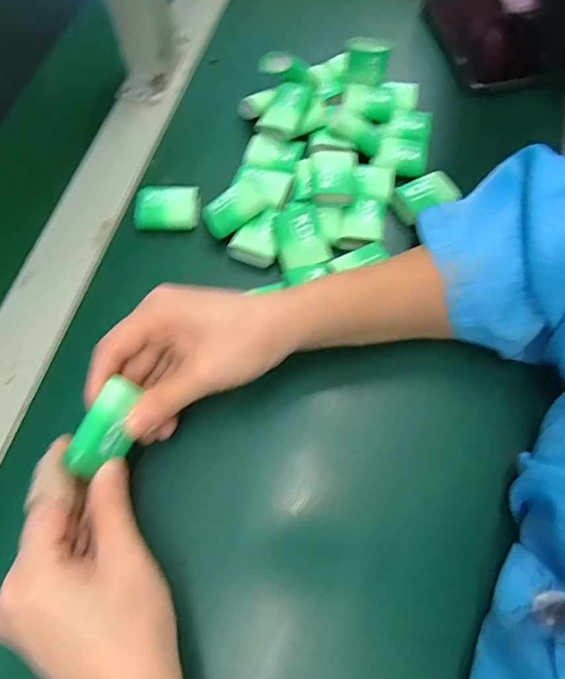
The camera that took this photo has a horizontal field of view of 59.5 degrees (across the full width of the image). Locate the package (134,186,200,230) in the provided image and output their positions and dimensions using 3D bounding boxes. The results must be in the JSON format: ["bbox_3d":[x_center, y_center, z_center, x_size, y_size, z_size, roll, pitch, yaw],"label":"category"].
[{"bbox_3d":[-0.091,-0.103,0.389,0.049,0.014,0.035,0,62,0],"label":"package"}]

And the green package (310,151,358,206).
[{"bbox_3d":[0.041,-0.126,0.387,0.035,0.018,0.044,-1,62,-1],"label":"green package"}]

